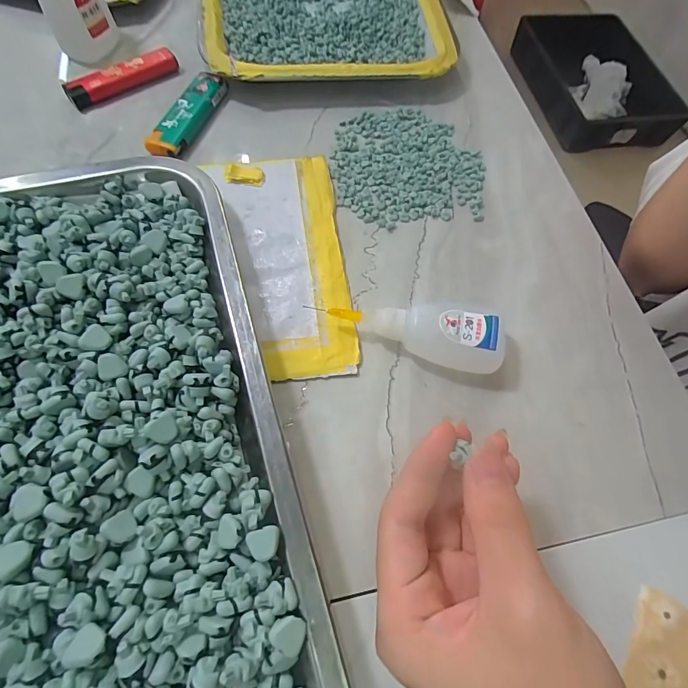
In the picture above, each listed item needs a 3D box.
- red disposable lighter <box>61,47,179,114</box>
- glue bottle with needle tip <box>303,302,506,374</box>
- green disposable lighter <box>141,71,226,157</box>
[{"bbox_3d":[-0.157,-0.190,0.293,0.078,0.015,0.019,-34,73,-18],"label":"red disposable lighter"},{"bbox_3d":[0.035,-0.009,0.217,0.092,0.020,0.032,13,65,2],"label":"glue bottle with needle tip"},{"bbox_3d":[-0.107,-0.158,0.282,0.023,0.011,0.078,18,65,3],"label":"green disposable lighter"}]

